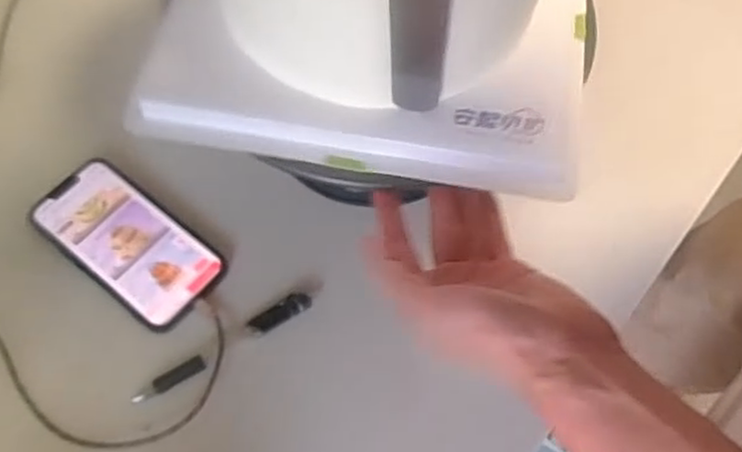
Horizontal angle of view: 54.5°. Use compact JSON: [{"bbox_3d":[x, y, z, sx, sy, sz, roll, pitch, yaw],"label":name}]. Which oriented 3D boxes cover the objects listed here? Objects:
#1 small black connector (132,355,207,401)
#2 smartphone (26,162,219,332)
[{"bbox_3d":[-0.139,0.106,0.498,0.052,0.007,0.012,-31,67,-17],"label":"small black connector"},{"bbox_3d":[-0.185,0.009,0.537,0.149,0.011,0.074,35,66,18],"label":"smartphone"}]

